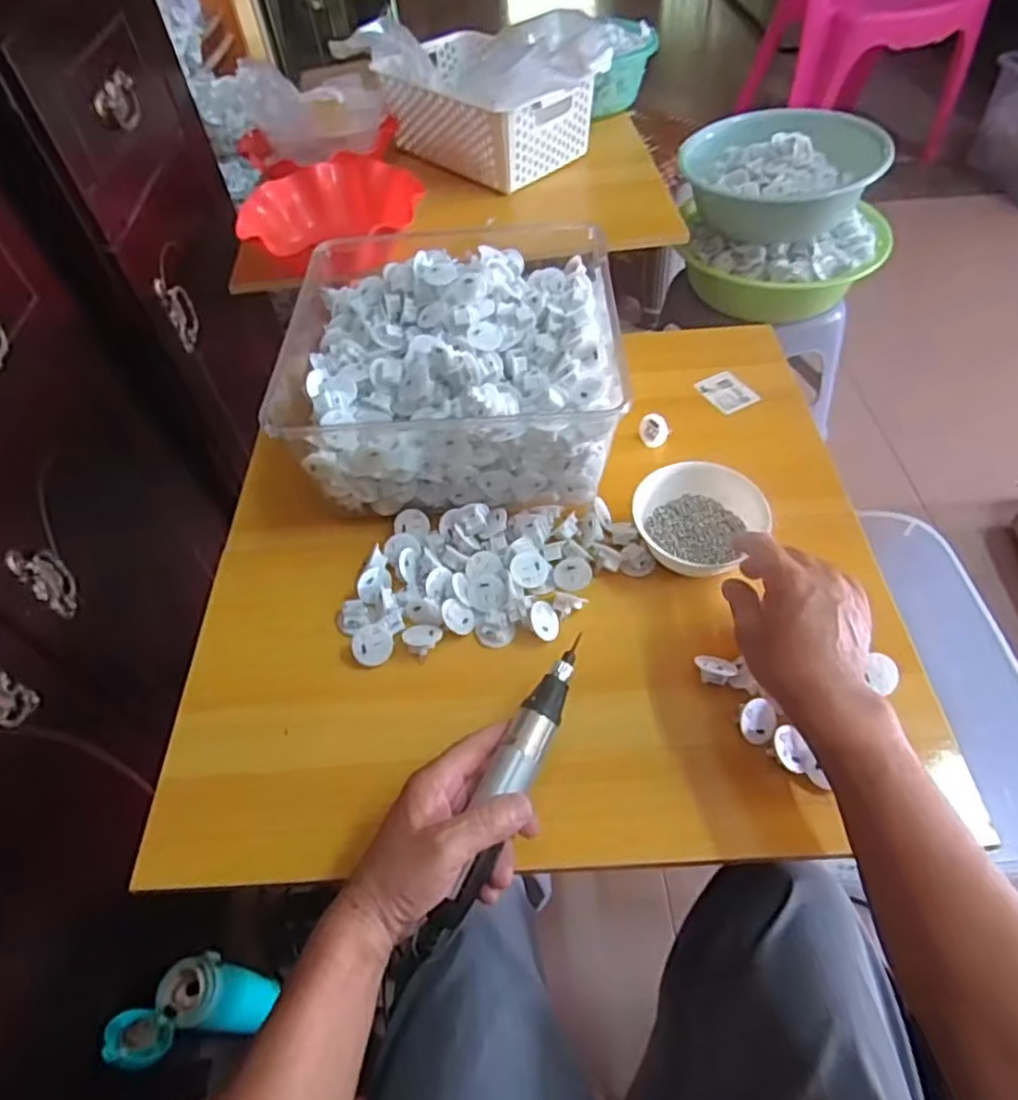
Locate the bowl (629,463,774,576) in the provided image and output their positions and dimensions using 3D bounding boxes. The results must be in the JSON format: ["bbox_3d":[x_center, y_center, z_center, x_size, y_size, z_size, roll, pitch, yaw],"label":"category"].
[{"bbox_3d":[0.171,-0.027,0.609,0.116,0.062,0.101,14,55,14],"label":"bowl"}]

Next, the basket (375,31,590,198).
[{"bbox_3d":[-0.030,-0.648,1.002,0.285,0.107,0.205,33,61,25],"label":"basket"}]

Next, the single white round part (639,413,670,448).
[{"bbox_3d":[0.156,-0.128,0.716,0.019,0.033,0.034,-27,86,-54],"label":"single white round part"}]

